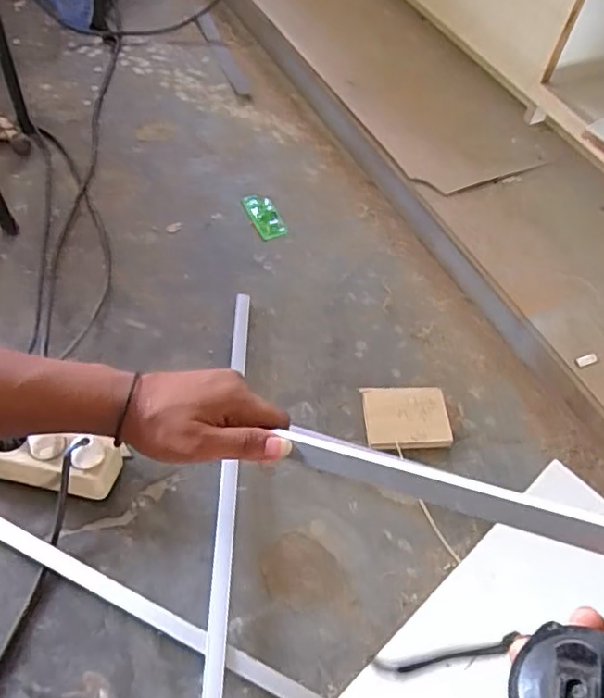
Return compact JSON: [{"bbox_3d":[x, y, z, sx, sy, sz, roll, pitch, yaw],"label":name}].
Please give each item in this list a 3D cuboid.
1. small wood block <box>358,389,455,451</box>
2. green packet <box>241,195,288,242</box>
[{"bbox_3d":[0.129,0.084,0.743,0.101,0.023,0.075,0,56,-4],"label":"small wood block"},{"bbox_3d":[-0.059,-0.211,0.943,0.044,0.010,0.097,-21,60,-17],"label":"green packet"}]

